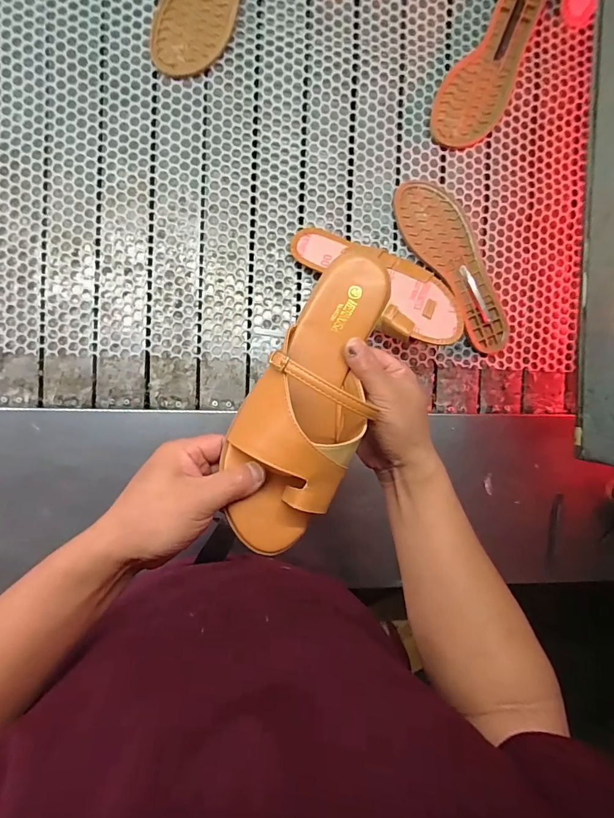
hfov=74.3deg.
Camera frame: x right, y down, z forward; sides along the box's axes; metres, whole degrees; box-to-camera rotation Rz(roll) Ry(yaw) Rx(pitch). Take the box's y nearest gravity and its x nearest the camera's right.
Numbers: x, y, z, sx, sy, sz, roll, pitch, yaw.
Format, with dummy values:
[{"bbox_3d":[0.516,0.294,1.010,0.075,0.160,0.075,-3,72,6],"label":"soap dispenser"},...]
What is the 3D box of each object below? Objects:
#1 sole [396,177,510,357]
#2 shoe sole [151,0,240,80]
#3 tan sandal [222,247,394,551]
[{"bbox_3d":[0.211,-0.201,0.559,0.083,0.010,0.253,-34,95,-1],"label":"sole"},{"bbox_3d":[-0.125,-0.549,0.517,0.091,0.013,0.251,19,92,-5],"label":"shoe sole"},{"bbox_3d":[0.004,-0.013,0.311,0.088,0.057,0.244,20,81,-8],"label":"tan sandal"}]

